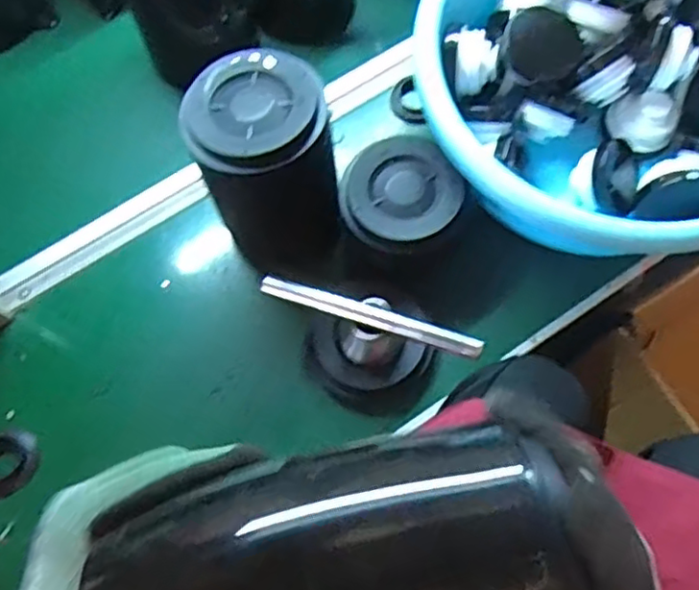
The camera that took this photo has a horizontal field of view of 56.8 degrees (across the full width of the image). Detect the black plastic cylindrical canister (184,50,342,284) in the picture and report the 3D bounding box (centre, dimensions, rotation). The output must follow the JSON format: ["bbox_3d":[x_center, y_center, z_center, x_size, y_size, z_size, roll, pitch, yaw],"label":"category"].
[{"bbox_3d":[-0.065,-0.098,0.569,0.105,0.181,0.109,-1,70,2],"label":"black plastic cylindrical canister"}]

